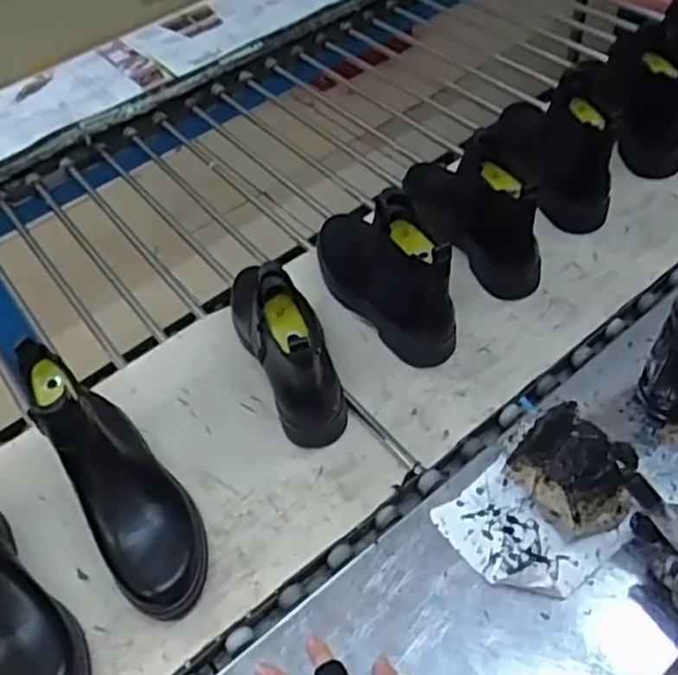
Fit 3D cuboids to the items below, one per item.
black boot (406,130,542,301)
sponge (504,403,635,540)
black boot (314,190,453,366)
[{"bbox_3d":[0.146,-0.169,0.843,0.083,0.163,0.247,-25,52,-11],"label":"black boot"},{"bbox_3d":[0.207,0.119,0.603,0.095,0.085,0.079,35,64,30],"label":"sponge"},{"bbox_3d":[0.043,-0.088,0.781,0.081,0.158,0.234,-27,53,-13],"label":"black boot"}]

